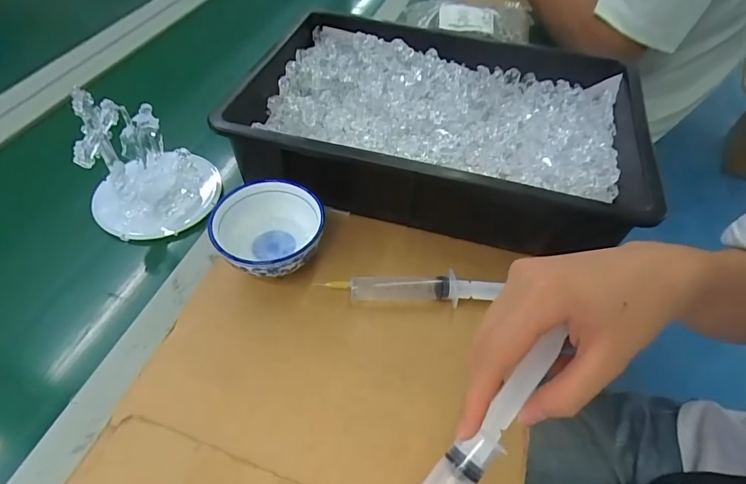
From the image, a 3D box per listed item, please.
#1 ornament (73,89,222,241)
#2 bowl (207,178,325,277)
[{"bbox_3d":[-0.234,-0.086,0.445,0.124,0.124,0.110,-21,53,-19],"label":"ornament"},{"bbox_3d":[-0.094,-0.004,0.401,0.094,0.053,0.098,1,49,-2],"label":"bowl"}]

